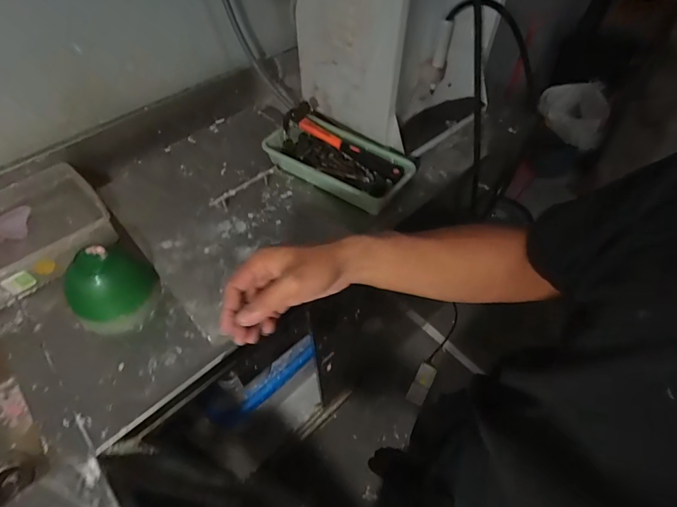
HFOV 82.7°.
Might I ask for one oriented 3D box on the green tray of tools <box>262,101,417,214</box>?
[{"bbox_3d":[0.006,-0.187,0.754,0.285,0.063,0.161,27,58,19],"label":"green tray of tools"}]

